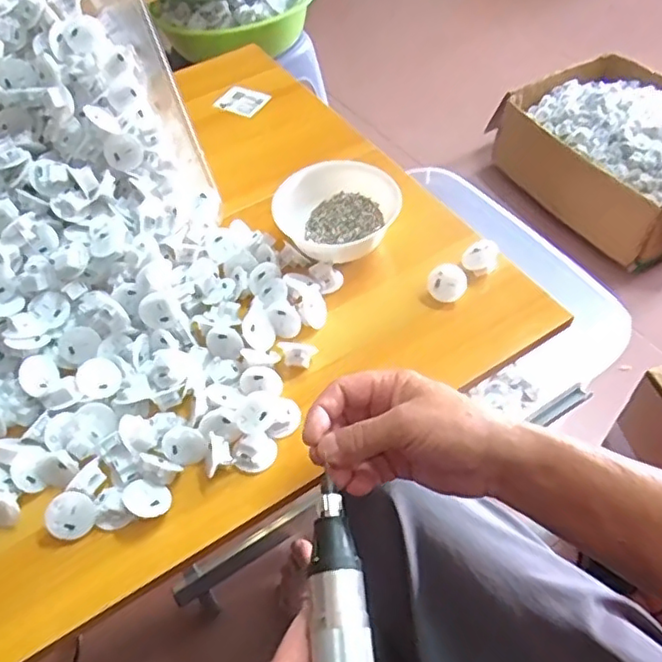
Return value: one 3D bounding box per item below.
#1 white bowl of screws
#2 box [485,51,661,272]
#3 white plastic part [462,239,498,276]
[{"bbox_3d":[0.008,-0.114,0.592,0.113,0.048,0.099,-19,54,-10],"label":"white bowl of screws"},{"bbox_3d":[0.578,-0.343,1.230,0.292,0.187,0.489,-29,56,-17],"label":"box"},{"bbox_3d":[0.138,-0.070,0.570,0.030,0.019,0.030,-2,53,3],"label":"white plastic part"}]

